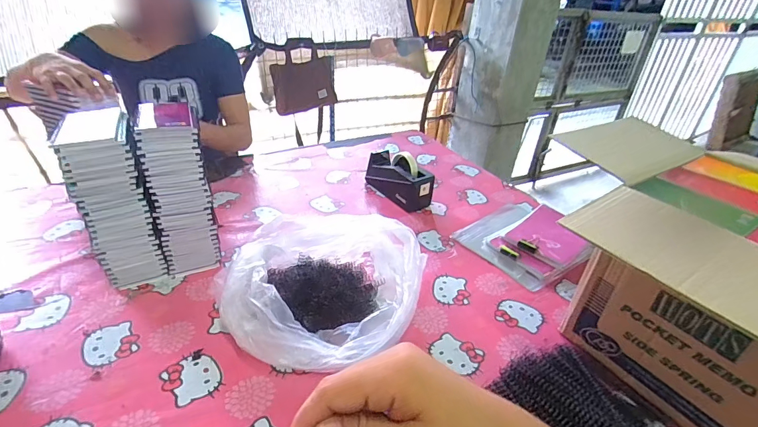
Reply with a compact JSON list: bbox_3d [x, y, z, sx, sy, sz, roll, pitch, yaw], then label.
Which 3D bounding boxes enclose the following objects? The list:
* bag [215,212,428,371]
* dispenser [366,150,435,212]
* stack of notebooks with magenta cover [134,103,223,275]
[{"bbox_3d":[-0.097,0.125,0.686,0.326,0.100,0.295,8,31,6],"label":"bag"},{"bbox_3d":[0.046,-0.094,1.046,0.069,0.115,0.215,-20,39,-34],"label":"dispenser"},{"bbox_3d":[-0.370,-0.050,0.742,0.095,0.303,0.138,-11,34,-23],"label":"stack of notebooks with magenta cover"}]

